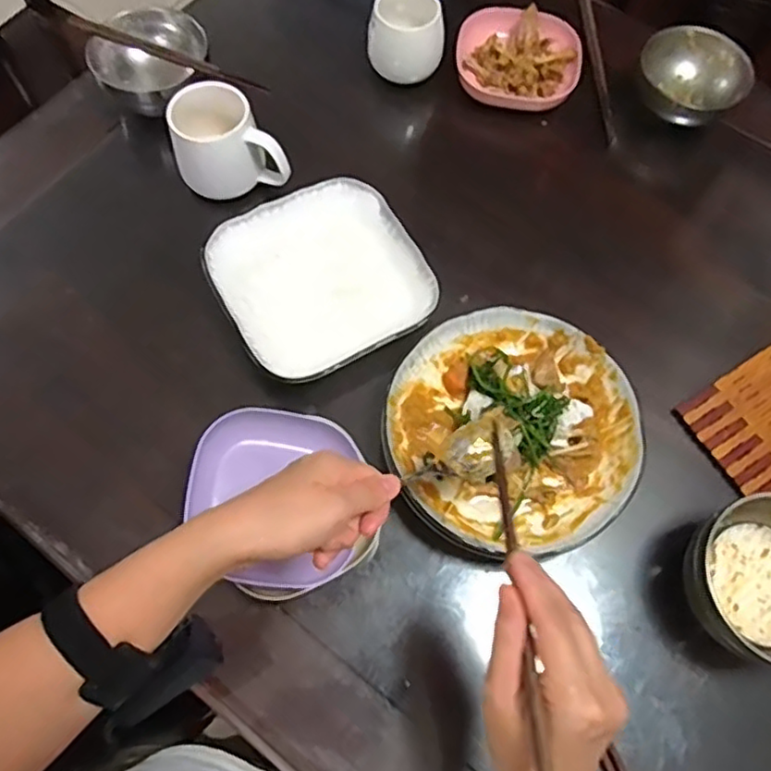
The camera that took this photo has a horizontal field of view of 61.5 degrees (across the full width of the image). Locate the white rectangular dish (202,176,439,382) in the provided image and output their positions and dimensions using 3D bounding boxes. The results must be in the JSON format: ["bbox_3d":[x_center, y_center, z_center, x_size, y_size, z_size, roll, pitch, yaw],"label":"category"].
[{"bbox_3d":[-0.065,-0.105,0.659,0.199,0.040,0.199,-26,71,-12],"label":"white rectangular dish"}]

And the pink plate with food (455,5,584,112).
[{"bbox_3d":[0.162,-0.399,0.785,0.149,0.039,0.135,19,68,6],"label":"pink plate with food"}]

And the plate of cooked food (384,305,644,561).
[{"bbox_3d":[0.113,0.040,0.584,0.212,0.065,0.218,1,67,-1],"label":"plate of cooked food"}]

